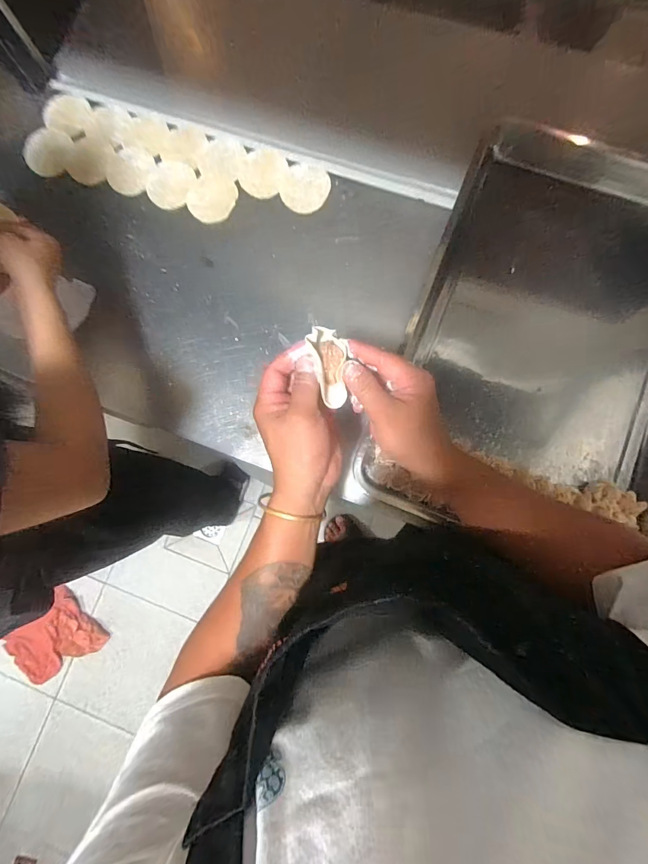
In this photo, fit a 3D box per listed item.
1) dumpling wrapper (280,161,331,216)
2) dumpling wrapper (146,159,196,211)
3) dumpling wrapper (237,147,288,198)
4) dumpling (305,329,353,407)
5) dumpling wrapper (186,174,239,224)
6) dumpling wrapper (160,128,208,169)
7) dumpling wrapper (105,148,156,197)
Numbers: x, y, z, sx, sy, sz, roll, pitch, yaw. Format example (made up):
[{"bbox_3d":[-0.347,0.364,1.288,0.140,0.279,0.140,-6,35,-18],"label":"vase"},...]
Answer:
[{"bbox_3d":[-0.031,-0.396,0.630,0.078,0.004,0.087,14,82,6],"label":"dumpling wrapper"},{"bbox_3d":[-0.252,-0.405,0.638,0.078,0.004,0.083,-1,81,3],"label":"dumpling wrapper"},{"bbox_3d":[-0.101,-0.423,0.635,0.073,0.005,0.085,16,83,6],"label":"dumpling wrapper"},{"bbox_3d":[0.007,-0.064,0.374,0.033,0.028,0.081,-10,88,2],"label":"dumpling"},{"bbox_3d":[-0.180,-0.379,0.630,0.077,0.004,0.084,-1,81,3],"label":"dumpling wrapper"},{"bbox_3d":[-0.229,-0.470,0.646,0.073,0.004,0.067,17,83,6],"label":"dumpling wrapper"},{"bbox_3d":[-0.324,-0.431,0.646,0.073,0.006,0.084,12,82,5],"label":"dumpling wrapper"}]

